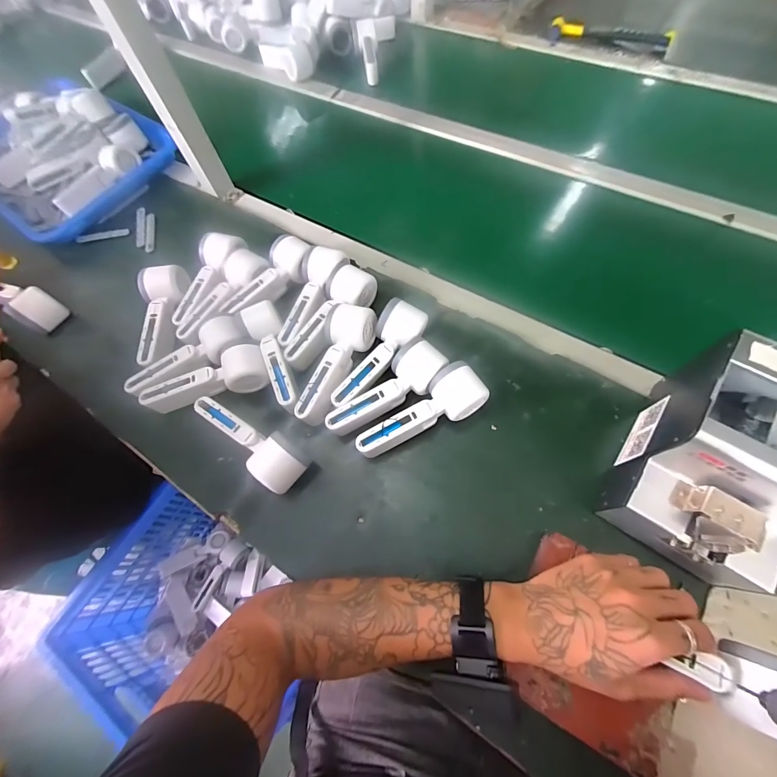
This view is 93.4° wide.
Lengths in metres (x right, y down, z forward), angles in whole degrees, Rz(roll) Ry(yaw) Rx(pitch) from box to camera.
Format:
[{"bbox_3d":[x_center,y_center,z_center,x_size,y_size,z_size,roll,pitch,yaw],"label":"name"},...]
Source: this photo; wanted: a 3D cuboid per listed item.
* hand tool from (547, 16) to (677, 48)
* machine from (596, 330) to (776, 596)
[{"bbox_3d":[0.468,-0.747,0.772,0.245,0.029,0.050,17,68,13],"label":"hand tool"},{"bbox_3d":[0.317,0.071,0.338,0.127,0.132,0.173,29,72,17],"label":"machine"}]

